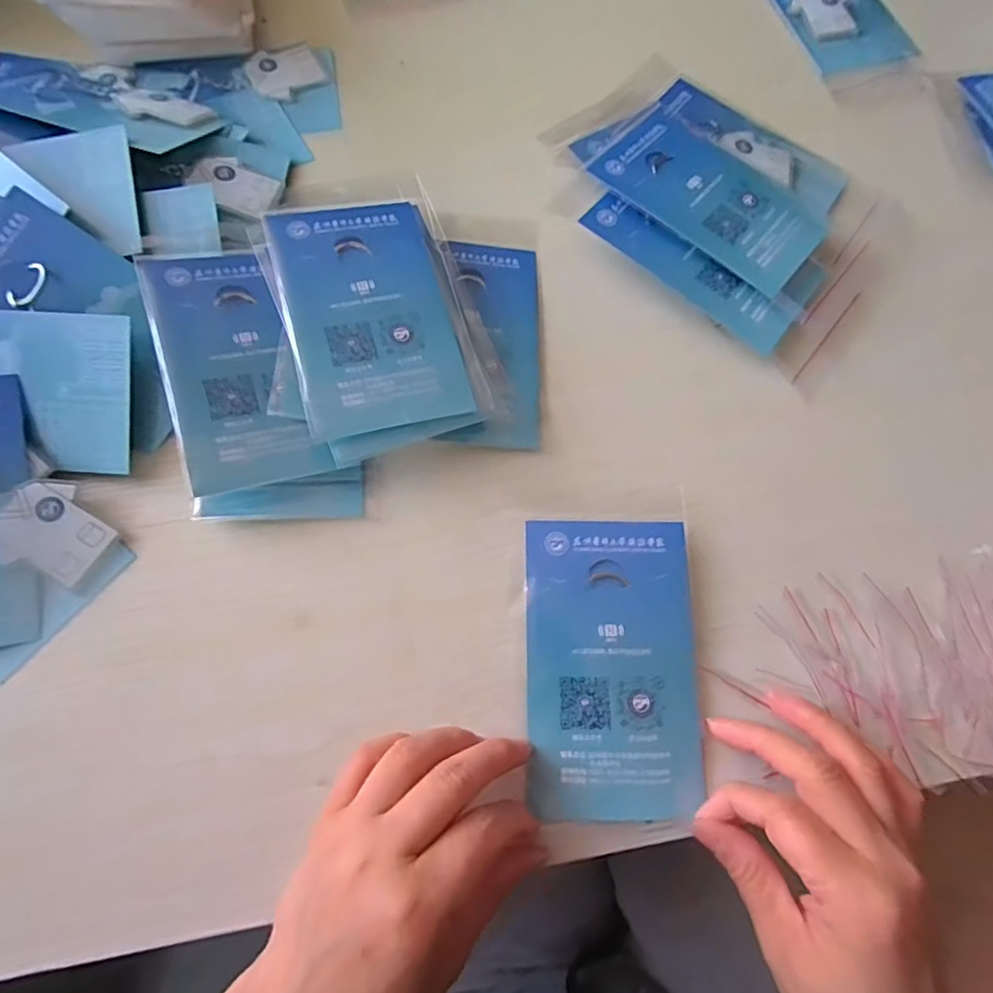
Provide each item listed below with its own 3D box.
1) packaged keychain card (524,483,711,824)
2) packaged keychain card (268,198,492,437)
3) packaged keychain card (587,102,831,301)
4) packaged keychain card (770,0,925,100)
[{"bbox_3d":[0.056,0.071,0.281,0.081,0.010,0.149,0,71,-1],"label":"packaged keychain card"},{"bbox_3d":[-0.065,-0.099,0.310,0.088,0.005,0.136,-13,74,-15],"label":"packaged keychain card"},{"bbox_3d":[0.132,-0.186,0.359,0.136,0.006,0.083,41,71,11],"label":"packaged keychain card"},{"bbox_3d":[0.256,-0.380,0.449,0.091,0.013,0.179,-20,72,-8],"label":"packaged keychain card"}]

